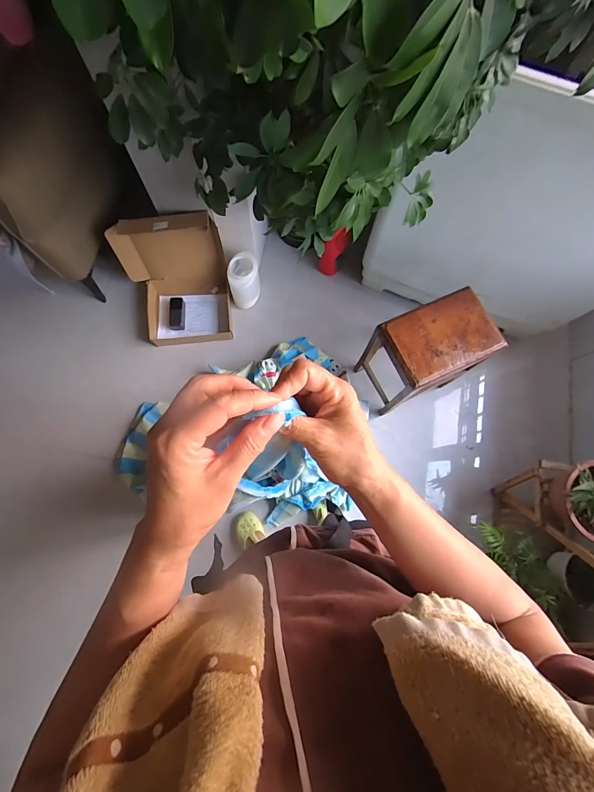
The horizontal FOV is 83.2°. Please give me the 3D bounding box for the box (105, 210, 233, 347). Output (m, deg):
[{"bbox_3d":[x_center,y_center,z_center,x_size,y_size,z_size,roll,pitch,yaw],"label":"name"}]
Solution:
[{"bbox_3d":[-0.472,-0.418,1.285,0.393,0.319,0.342,-5,77,-3],"label":"box"}]

